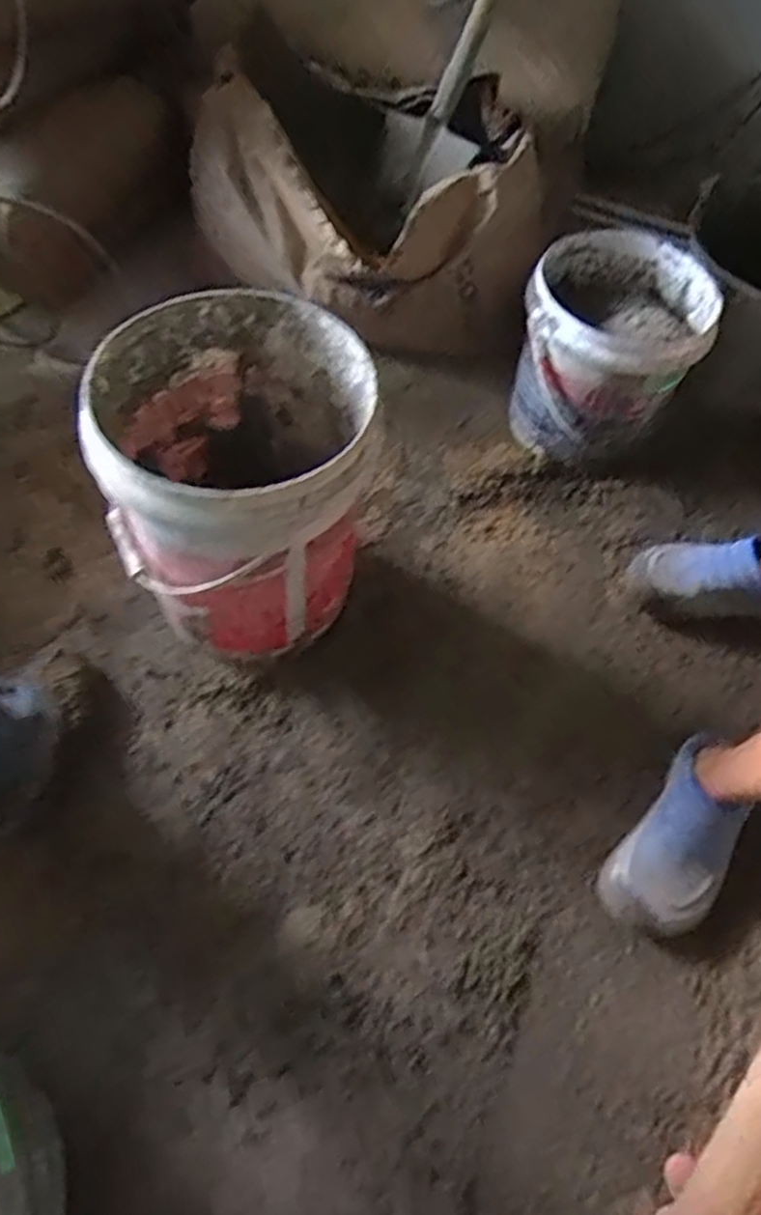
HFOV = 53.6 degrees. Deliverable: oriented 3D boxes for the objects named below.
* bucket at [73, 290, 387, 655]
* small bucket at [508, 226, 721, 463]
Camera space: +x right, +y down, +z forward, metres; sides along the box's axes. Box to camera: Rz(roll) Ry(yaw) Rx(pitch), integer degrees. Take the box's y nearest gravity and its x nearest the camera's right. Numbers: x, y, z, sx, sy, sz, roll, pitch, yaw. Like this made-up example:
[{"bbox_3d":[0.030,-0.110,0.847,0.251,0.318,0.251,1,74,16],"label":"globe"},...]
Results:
[{"bbox_3d":[-0.162,-0.140,0.884,0.289,0.320,0.295,2,58,-3],"label":"bucket"},{"bbox_3d":[0.343,-0.379,1.169,0.258,0.254,0.300,20,59,8],"label":"small bucket"}]

